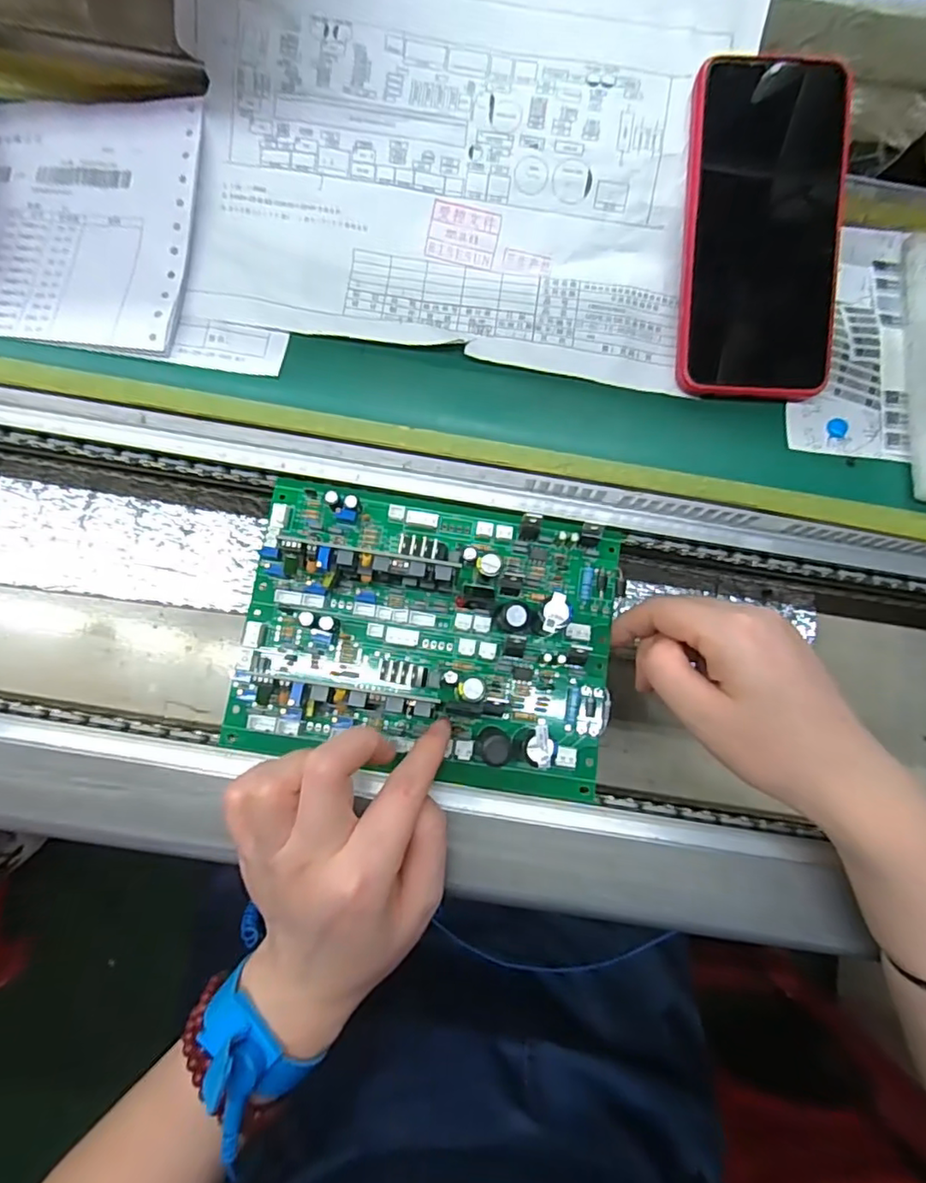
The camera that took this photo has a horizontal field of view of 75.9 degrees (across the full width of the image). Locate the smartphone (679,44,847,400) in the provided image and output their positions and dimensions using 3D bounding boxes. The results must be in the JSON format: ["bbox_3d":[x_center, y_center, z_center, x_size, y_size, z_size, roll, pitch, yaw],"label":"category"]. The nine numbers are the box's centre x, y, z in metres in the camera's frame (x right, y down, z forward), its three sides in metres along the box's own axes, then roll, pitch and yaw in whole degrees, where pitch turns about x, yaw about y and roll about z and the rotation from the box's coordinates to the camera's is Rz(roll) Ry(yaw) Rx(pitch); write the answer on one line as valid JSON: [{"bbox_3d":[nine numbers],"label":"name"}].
[{"bbox_3d":[0.152,-0.182,0.300,0.076,0.010,0.163,1,96,-2],"label":"smartphone"}]

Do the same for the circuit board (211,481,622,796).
[{"bbox_3d":[-0.015,0.019,0.279,0.176,0.038,0.132,9,82,-1],"label":"circuit board"}]

